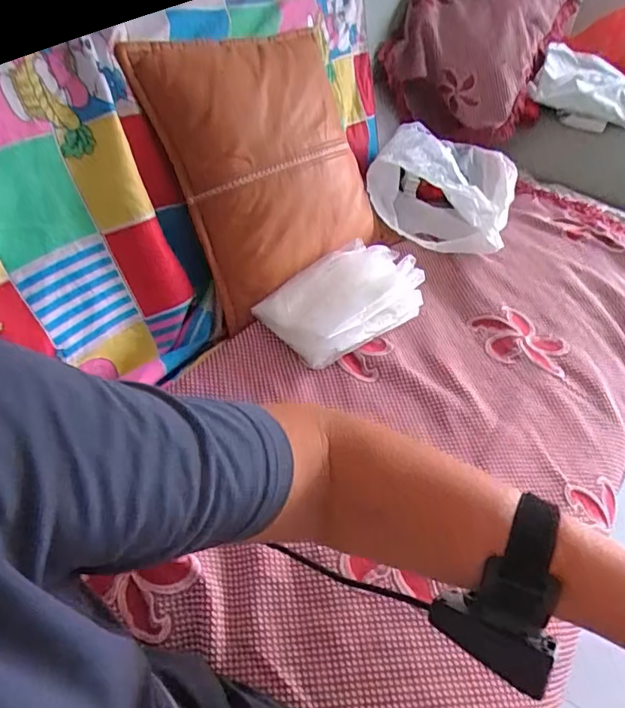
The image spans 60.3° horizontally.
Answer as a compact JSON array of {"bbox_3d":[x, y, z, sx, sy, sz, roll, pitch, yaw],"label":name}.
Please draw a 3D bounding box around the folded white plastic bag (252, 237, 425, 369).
[{"bbox_3d":[0.040,-0.088,0.809,0.229,0.079,0.150,-27,54,-29],"label":"folded white plastic bag"}]

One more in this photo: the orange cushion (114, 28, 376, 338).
[{"bbox_3d":[-0.077,-0.303,0.829,0.317,0.393,0.088,-33,22,-26],"label":"orange cushion"}]

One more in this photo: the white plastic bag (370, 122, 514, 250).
[{"bbox_3d":[0.259,-0.333,1.047,0.261,0.123,0.292,18,46,12],"label":"white plastic bag"}]

